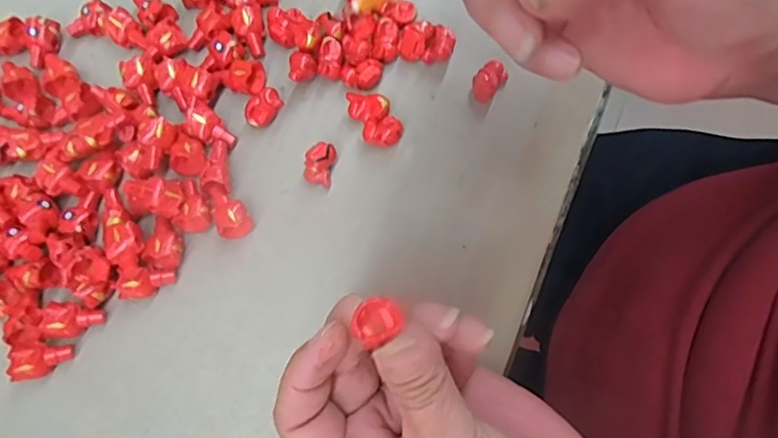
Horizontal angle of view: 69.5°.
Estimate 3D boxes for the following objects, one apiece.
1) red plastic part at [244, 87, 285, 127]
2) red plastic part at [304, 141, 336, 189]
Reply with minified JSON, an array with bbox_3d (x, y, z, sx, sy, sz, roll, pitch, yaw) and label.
[{"bbox_3d":[-0.061,-0.054,0.278,0.019,0.013,0.013,-38,80,-7],"label":"red plastic part"},{"bbox_3d":[-0.033,-0.027,0.270,0.014,0.012,0.019,13,78,4],"label":"red plastic part"}]

